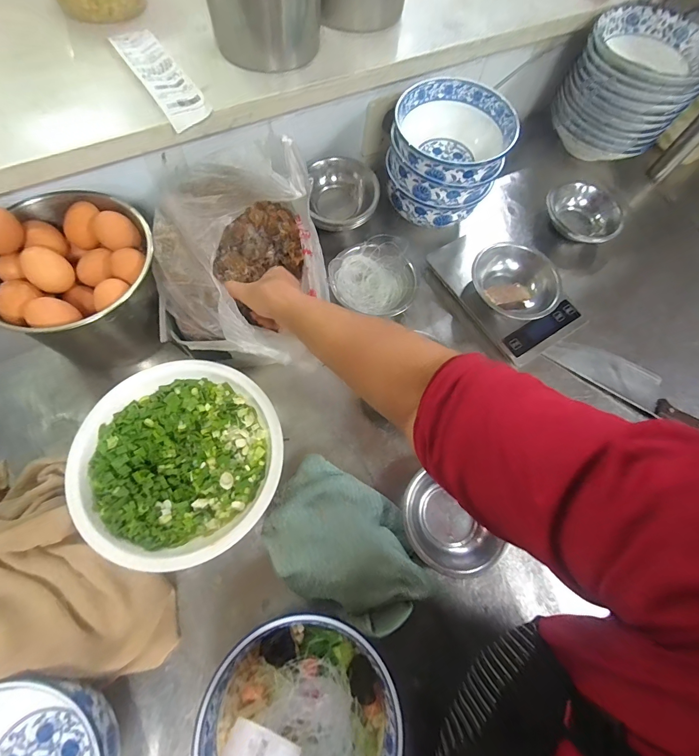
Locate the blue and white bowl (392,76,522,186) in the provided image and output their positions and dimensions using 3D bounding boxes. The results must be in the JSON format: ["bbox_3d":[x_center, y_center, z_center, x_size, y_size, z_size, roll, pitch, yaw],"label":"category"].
[{"bbox_3d":[0.150,-0.349,0.544,0.163,0.086,0.167,0,70,-1],"label":"blue and white bowl"}]

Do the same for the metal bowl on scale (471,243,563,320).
[{"bbox_3d":[0.248,-0.140,0.555,0.134,0.053,0.116,22,71,6],"label":"metal bowl on scale"}]

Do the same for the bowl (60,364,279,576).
[{"bbox_3d":[-0.192,0.089,0.420,0.224,0.066,0.207,0,70,-1],"label":"bowl"}]

